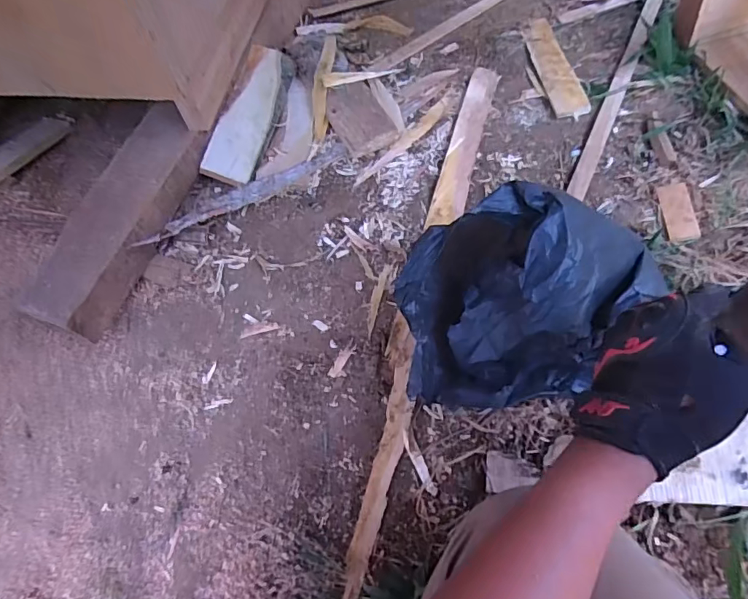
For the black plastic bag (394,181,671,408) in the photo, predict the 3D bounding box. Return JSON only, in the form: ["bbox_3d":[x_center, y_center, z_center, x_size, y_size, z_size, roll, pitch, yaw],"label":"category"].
[{"bbox_3d":[0.156,-0.010,0.528,0.259,0.165,0.195,-17,60,-6],"label":"black plastic bag"}]

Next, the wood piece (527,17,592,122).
[{"bbox_3d":[0.317,-0.417,0.861,0.055,0.009,0.268,-5,59,2],"label":"wood piece"}]

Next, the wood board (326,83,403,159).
[{"bbox_3d":[-0.026,-0.315,0.829,0.092,0.023,0.149,-24,61,-9],"label":"wood board"}]

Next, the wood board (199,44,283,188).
[{"bbox_3d":[-0.217,-0.322,0.845,0.079,0.013,0.261,19,75,-11],"label":"wood board"}]

